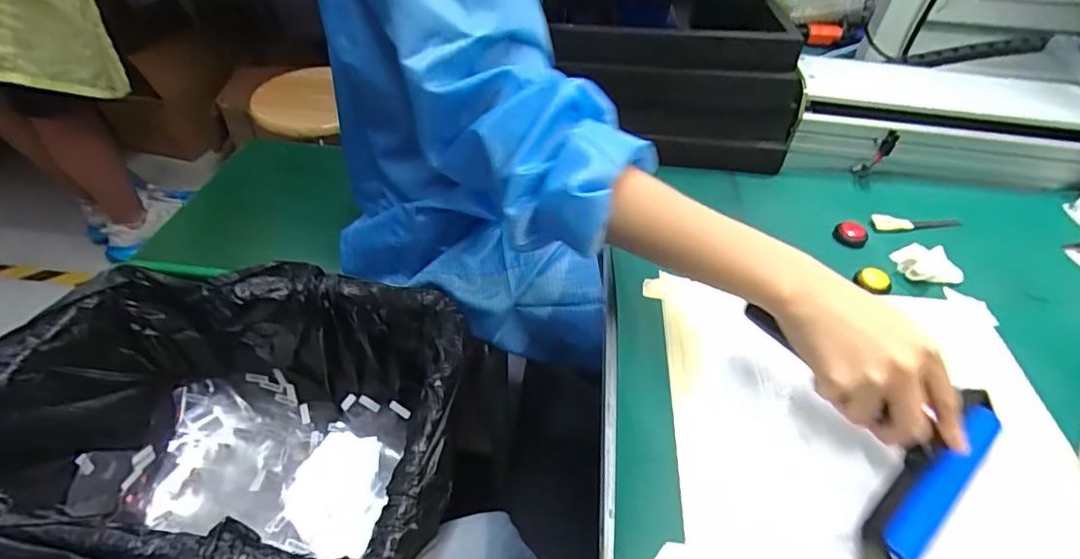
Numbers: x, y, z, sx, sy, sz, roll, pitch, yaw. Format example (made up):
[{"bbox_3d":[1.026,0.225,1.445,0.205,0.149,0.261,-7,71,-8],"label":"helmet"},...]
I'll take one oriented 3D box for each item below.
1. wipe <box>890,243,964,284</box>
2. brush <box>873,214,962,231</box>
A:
[{"bbox_3d":[0.367,-0.015,0.519,0.042,0.024,0.057,-28,53,-27],"label":"wipe"},{"bbox_3d":[0.403,-0.062,0.582,0.108,0.009,0.021,-4,45,-7],"label":"brush"}]

